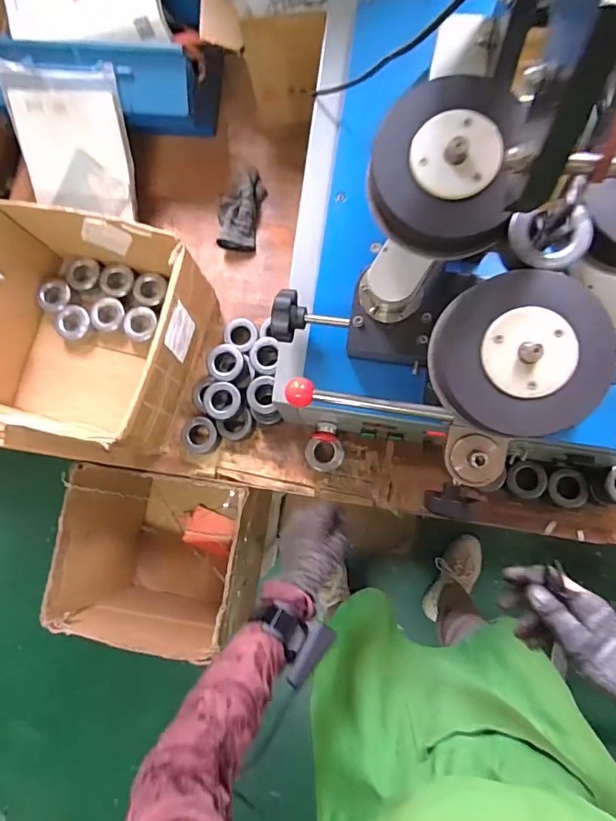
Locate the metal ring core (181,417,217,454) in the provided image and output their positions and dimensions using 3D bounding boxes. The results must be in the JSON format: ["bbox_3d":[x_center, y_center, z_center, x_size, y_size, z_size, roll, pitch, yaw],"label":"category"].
[{"bbox_3d":[-0.187,0.041,0.782,0.065,0.035,0.060,-1,82,5],"label":"metal ring core"}]

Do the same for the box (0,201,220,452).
[{"bbox_3d":[-0.358,-0.128,0.753,0.330,0.181,0.330,15,84,7],"label":"box"}]

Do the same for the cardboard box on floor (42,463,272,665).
[{"bbox_3d":[-0.274,0.275,0.937,0.326,0.313,0.298,7,83,6],"label":"cardboard box on floor"}]

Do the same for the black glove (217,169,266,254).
[{"bbox_3d":[-0.125,-0.372,0.841,0.077,0.034,0.158,9,83,6],"label":"black glove"}]

